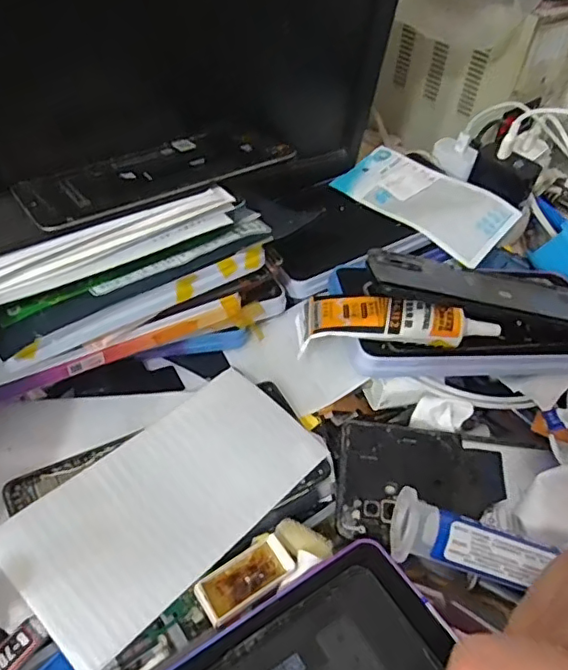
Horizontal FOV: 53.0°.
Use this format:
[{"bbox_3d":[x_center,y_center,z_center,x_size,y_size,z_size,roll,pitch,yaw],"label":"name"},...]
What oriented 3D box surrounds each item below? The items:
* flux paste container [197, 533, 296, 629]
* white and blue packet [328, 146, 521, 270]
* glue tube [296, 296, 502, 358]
[{"bbox_3d":[-0.019,0.122,0.284,0.048,0.010,0.022,-23,52,-27],"label":"flux paste container"},{"bbox_3d":[0.116,-0.113,0.468,0.135,0.014,0.076,35,51,25],"label":"white and blue packet"},{"bbox_3d":[0.072,-0.009,0.361,0.124,0.031,0.037,4,45,-3],"label":"glue tube"}]

